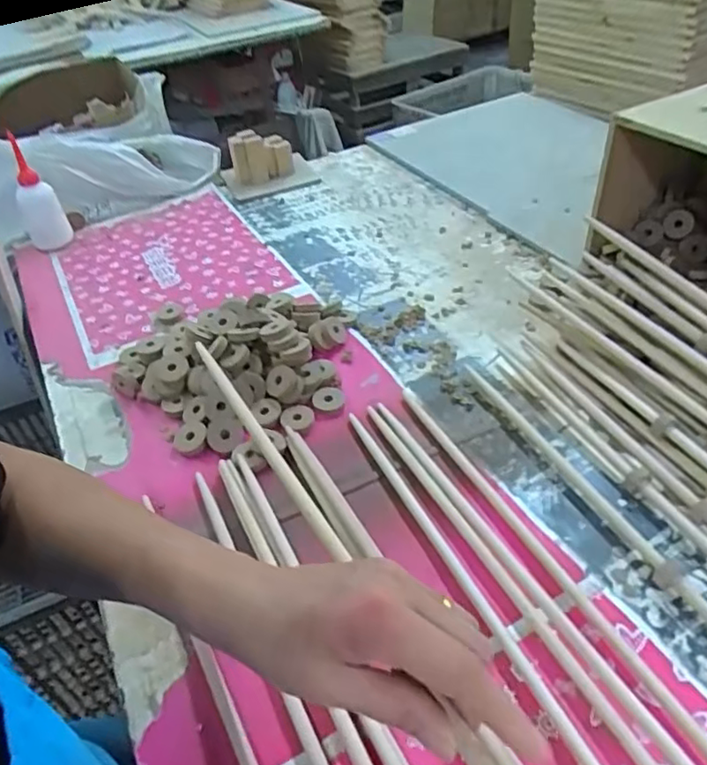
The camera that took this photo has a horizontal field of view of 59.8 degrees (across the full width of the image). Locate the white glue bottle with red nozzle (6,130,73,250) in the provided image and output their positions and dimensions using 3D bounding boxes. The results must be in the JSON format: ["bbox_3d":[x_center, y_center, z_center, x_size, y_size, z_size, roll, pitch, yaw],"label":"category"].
[{"bbox_3d":[-0.507,-0.296,0.977,0.062,0.167,0.052,-25,43,-21],"label":"white glue bottle with red nozzle"}]

